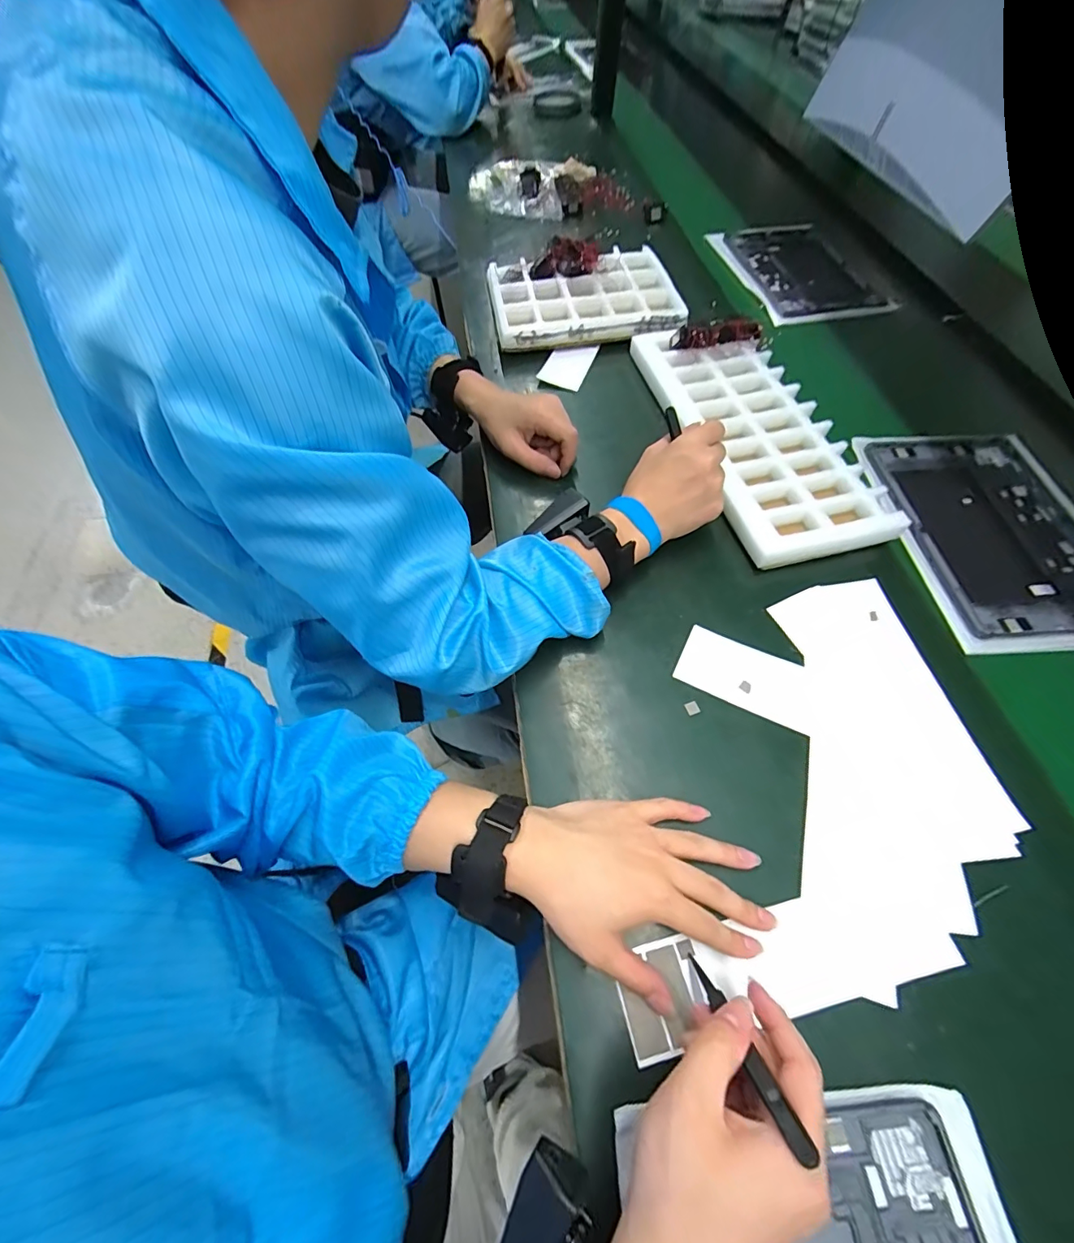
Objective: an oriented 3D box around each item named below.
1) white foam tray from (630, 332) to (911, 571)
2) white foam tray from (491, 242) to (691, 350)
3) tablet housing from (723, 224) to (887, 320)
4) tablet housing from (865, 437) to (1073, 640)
[{"bbox_3d":[0.242,-0.224,0.550,0.173,0.032,0.368,-9,60,-6],"label":"white foam tray"},{"bbox_3d":[0.065,-0.467,0.683,0.254,0.031,0.200,-6,60,-6],"label":"white foam tray"},{"bbox_3d":[0.428,-0.575,0.779,0.185,0.027,0.277,-8,60,-5],"label":"tablet housing"},{"bbox_3d":[0.478,-0.099,0.502,0.186,0.014,0.256,-4,60,-3],"label":"tablet housing"}]

